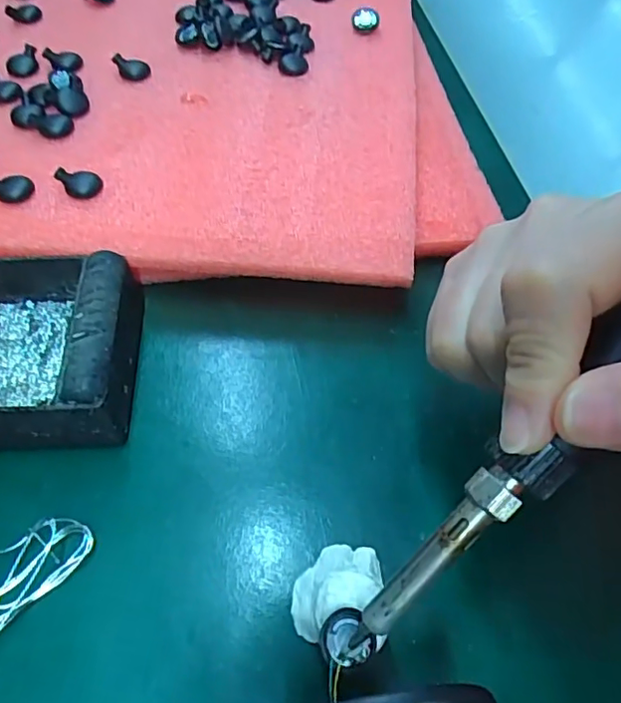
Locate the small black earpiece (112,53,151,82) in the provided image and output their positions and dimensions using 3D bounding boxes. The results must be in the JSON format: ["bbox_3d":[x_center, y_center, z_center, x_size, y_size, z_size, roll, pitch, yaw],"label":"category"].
[{"bbox_3d":[-0.092,-0.147,0.295,0.016,0.007,0.015,1,56,-1],"label":"small black earpiece"}]

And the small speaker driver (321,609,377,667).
[{"bbox_3d":[0.010,0.079,0.157,0.014,0.004,0.015,1,55,-2],"label":"small speaker driver"}]

